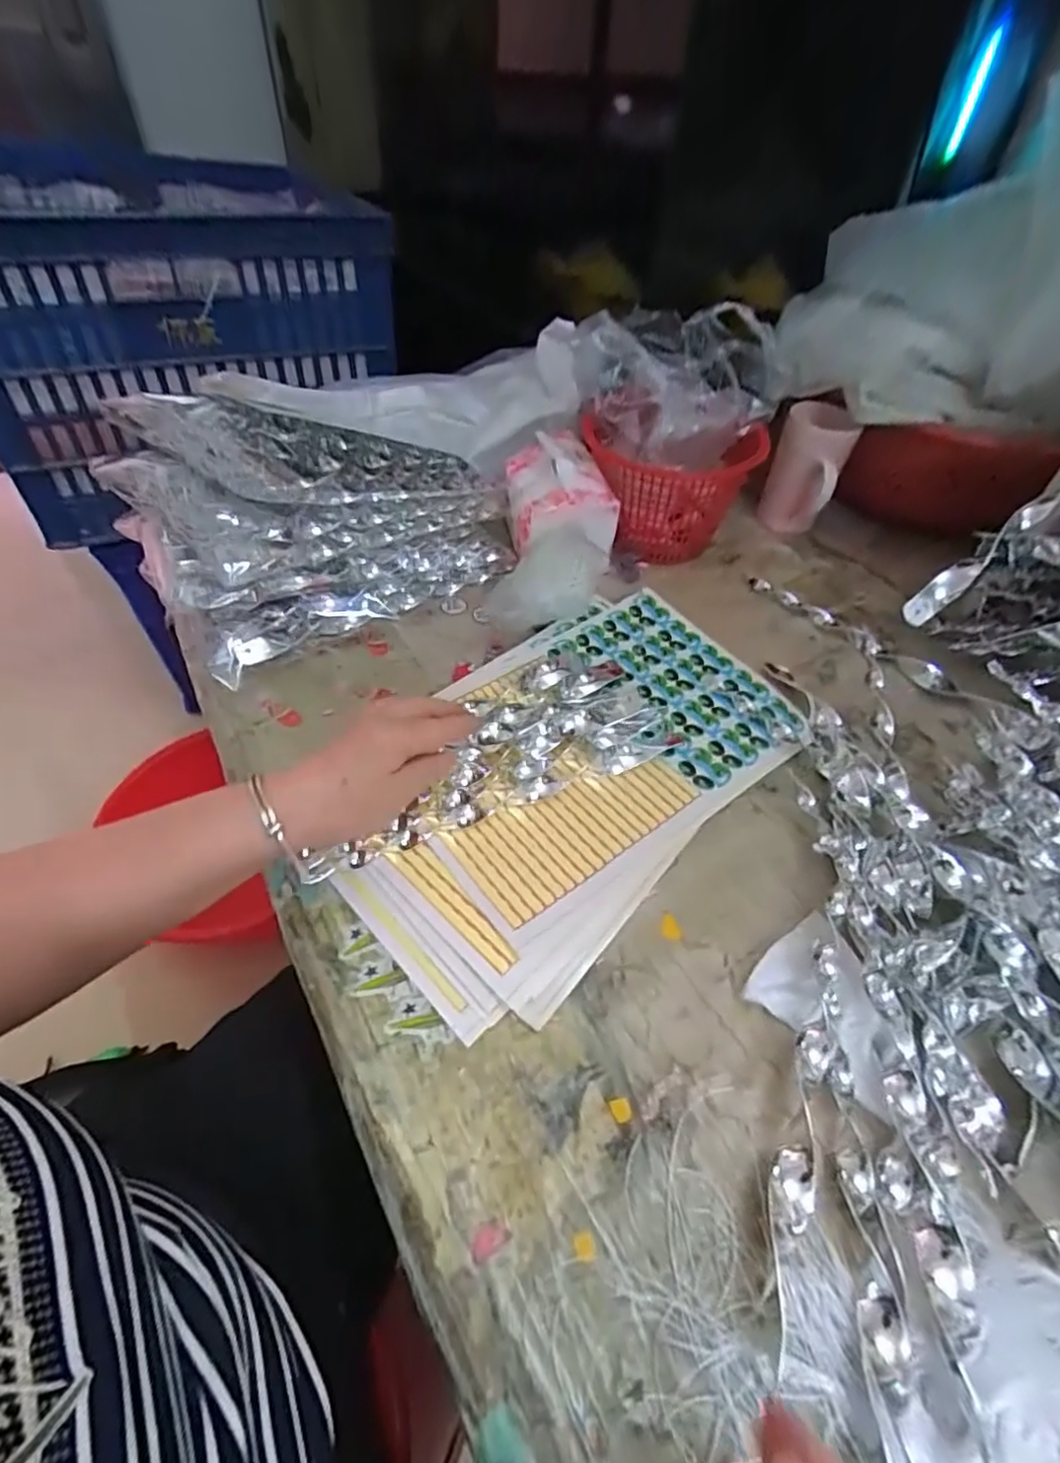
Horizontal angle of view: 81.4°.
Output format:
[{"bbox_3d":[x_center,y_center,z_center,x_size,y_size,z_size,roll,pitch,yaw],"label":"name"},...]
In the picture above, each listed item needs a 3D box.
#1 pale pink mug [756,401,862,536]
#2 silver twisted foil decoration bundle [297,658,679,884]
[{"bbox_3d":[0.321,-0.300,0.723,0.078,0.117,0.076,20,52,13],"label":"pale pink mug"},{"bbox_3d":[-0.023,0.025,0.467,0.299,0.034,0.124,-32,58,-26],"label":"silver twisted foil decoration bundle"}]

